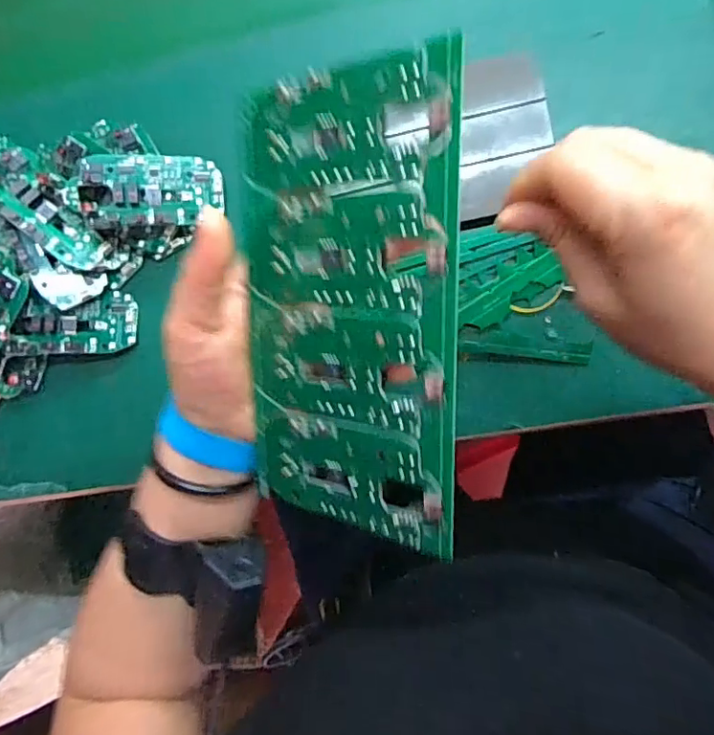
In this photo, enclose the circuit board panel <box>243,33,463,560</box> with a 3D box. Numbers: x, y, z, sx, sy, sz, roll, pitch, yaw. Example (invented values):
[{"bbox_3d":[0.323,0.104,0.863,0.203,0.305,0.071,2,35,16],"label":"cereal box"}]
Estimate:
[{"bbox_3d":[-0.006,-0.023,0.232,0.106,0.004,0.186,6,102,36],"label":"circuit board panel"}]

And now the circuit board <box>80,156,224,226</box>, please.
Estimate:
[{"bbox_3d":[-0.138,-0.120,0.373,0.090,0.009,0.046,-5,92,-13],"label":"circuit board"}]

